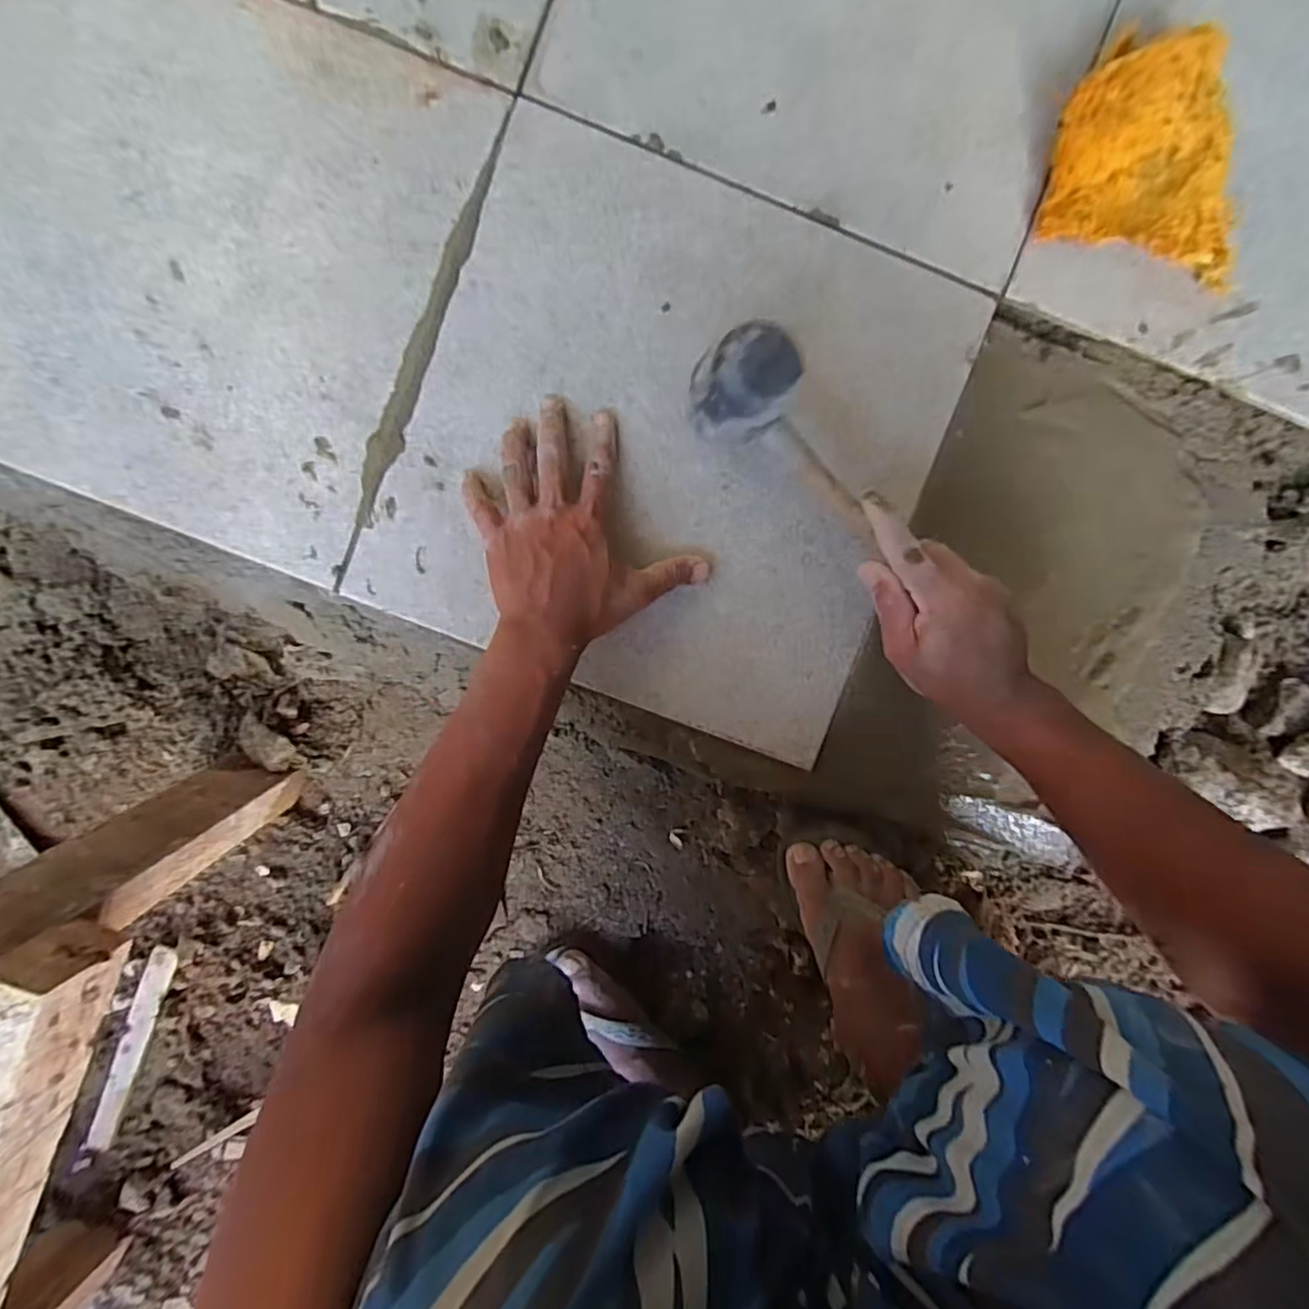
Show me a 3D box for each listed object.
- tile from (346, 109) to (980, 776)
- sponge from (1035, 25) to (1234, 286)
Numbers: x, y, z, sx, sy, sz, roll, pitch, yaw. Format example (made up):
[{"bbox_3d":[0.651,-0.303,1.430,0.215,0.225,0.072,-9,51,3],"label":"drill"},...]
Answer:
[{"bbox_3d":[0.014,-0.163,0.484,0.390,0.011,0.394,21,92,-2],"label":"tile"},{"bbox_3d":[0.365,-0.364,0.451,0.140,0.058,0.160,6,93,-1],"label":"sponge"}]

